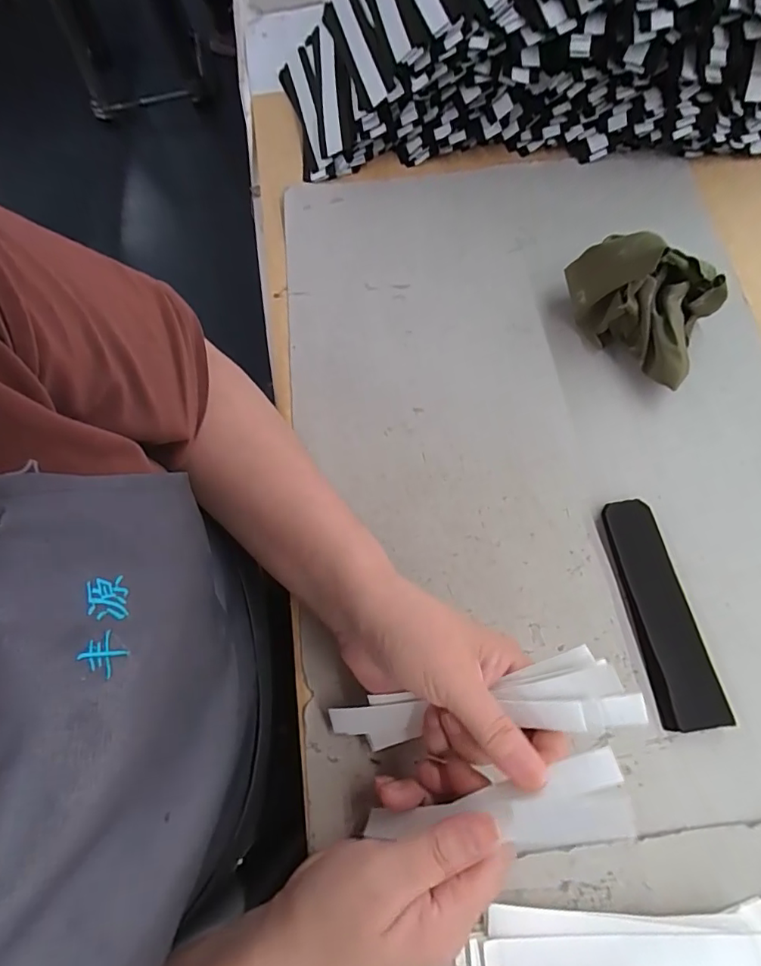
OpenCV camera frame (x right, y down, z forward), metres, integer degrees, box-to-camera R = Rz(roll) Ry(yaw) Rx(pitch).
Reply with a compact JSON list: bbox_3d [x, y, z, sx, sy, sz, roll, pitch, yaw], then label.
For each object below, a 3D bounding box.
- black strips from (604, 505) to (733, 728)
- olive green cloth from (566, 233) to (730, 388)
[{"bbox_3d":[0.179,0.080,0.323,0.036,0.005,0.140,-8,69,0],"label":"black strips"},{"bbox_3d":[0.185,-0.131,0.363,0.108,0.074,0.075,25,72,12],"label":"olive green cloth"}]

